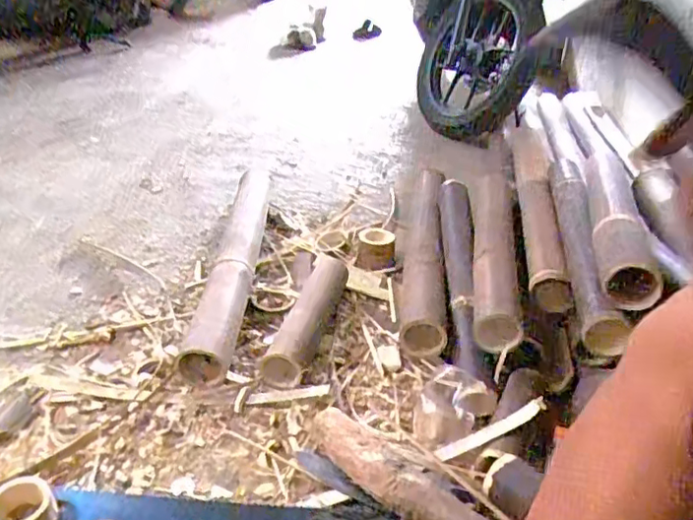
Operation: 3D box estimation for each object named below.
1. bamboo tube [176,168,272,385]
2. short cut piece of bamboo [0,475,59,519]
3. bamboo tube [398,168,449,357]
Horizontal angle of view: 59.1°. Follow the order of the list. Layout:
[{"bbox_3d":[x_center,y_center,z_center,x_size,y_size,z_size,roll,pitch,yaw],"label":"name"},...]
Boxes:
[{"bbox_3d":[-0.207,-0.005,1.131,0.085,0.075,0.606,4,30,0],"label":"bamboo tube"},{"bbox_3d":[-0.376,0.286,0.705,0.072,0.035,0.059,-9,33,-22],"label":"short cut piece of bamboo"},{"bbox_3d":[0.148,-0.018,1.172,0.074,0.093,0.552,5,35,3],"label":"bamboo tube"}]

